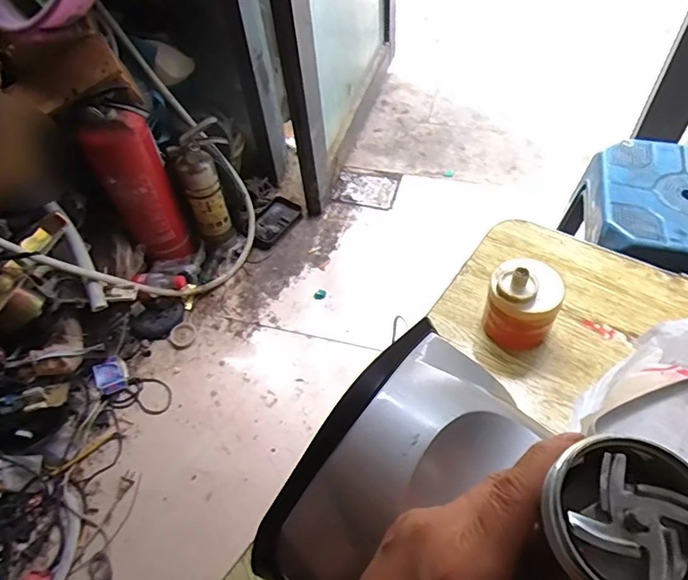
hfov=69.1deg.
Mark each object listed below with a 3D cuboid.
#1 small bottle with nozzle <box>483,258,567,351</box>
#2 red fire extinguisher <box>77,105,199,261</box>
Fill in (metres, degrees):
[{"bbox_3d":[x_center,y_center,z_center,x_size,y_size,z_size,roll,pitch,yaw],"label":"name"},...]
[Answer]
[{"bbox_3d":[0.217,0.018,0.611,0.086,0.108,0.074,21,58,20],"label":"small bottle with nozzle"},{"bbox_3d":[-0.474,-0.227,1.193,0.139,0.411,0.104,-24,55,-12],"label":"red fire extinguisher"}]

